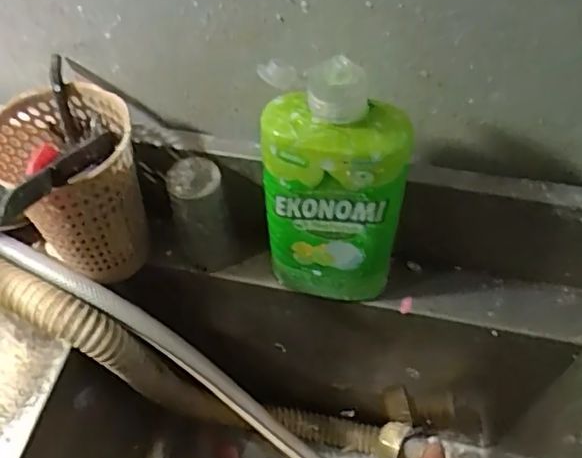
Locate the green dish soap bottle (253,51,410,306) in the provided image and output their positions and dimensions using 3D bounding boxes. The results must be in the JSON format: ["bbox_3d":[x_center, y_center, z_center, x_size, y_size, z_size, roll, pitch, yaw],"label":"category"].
[{"bbox_3d":[0.027,-0.024,0.415,0.098,0.207,0.043,6,55,6],"label":"green dish soap bottle"}]

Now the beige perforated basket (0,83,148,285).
[{"bbox_3d":[-0.162,-0.030,0.466,0.098,0.139,0.098,-30,60,-19],"label":"beige perforated basket"}]

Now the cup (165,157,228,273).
[{"bbox_3d":[-0.076,-0.007,0.486,0.047,0.101,0.044,-1,55,1],"label":"cup"}]

